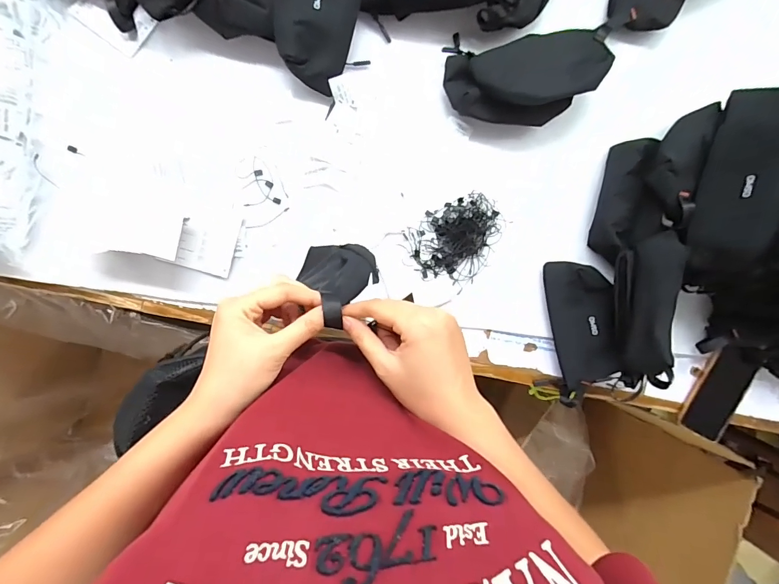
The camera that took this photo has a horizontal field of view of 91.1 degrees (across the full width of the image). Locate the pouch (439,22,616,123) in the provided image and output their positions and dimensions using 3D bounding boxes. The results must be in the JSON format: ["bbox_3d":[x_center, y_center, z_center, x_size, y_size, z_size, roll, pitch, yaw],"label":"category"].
[{"bbox_3d":[0.193,-0.297,0.520,0.228,0.067,0.125,-6,94,-5],"label":"pouch"}]

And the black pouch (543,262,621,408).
[{"bbox_3d":[0.282,0.057,0.550,0.072,0.047,0.204,-12,95,-5],"label":"black pouch"}]

